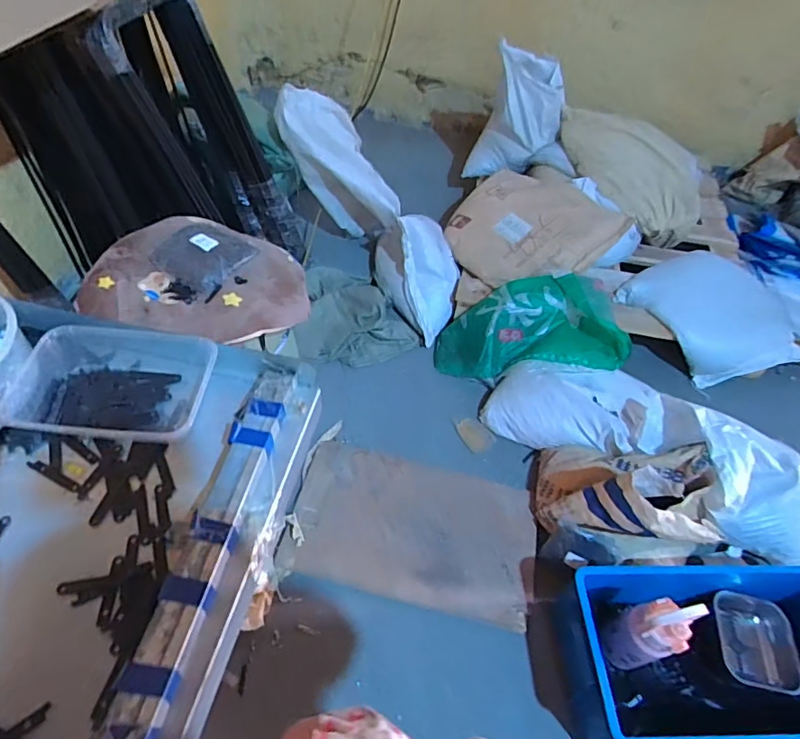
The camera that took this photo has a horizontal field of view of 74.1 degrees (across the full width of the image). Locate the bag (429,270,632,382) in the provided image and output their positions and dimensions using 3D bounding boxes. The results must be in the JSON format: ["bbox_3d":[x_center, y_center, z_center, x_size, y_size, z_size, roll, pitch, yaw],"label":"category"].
[{"bbox_3d":[0.381,-0.125,1.600,0.543,0.179,0.242,-10,51,6],"label":"bag"}]

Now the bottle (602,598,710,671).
[{"bbox_3d":[0.474,0.510,1.023,0.084,0.267,0.097,-29,59,-26],"label":"bottle"}]

